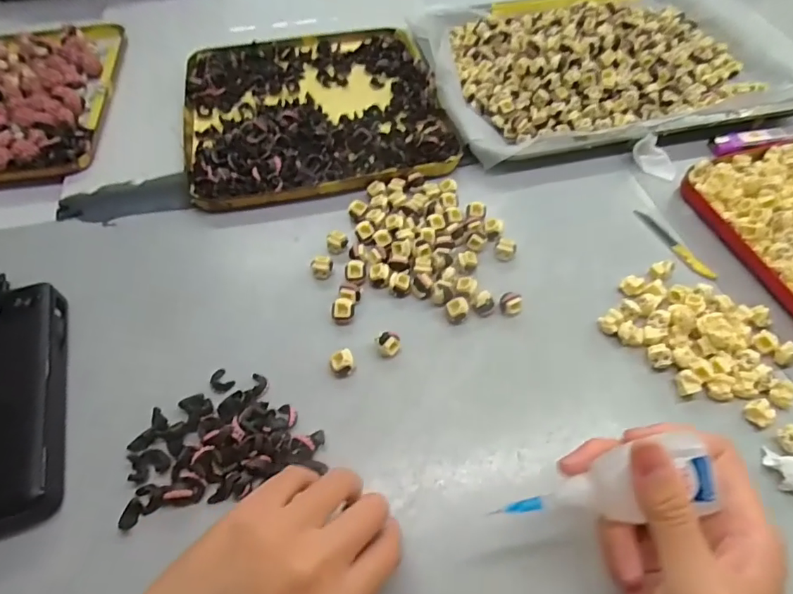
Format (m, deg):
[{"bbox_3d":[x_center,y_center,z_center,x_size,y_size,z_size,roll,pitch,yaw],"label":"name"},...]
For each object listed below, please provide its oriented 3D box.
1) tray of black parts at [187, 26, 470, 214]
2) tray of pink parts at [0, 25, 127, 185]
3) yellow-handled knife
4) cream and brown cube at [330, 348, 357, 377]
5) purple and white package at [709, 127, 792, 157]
[{"bbox_3d":[-0.081,-0.188,0.469,0.238,0.015,0.235,-13,56,-8],"label":"tray of black parts"},{"bbox_3d":[-0.386,-0.194,0.467,0.201,0.022,0.256,-9,56,-5],"label":"tray of pink parts"},{"bbox_3d":[0.221,-0.044,0.387,0.011,0.004,0.082,-22,58,-14],"label":"yellow-handled knife"},{"bbox_3d":[-0.035,0.044,0.318,0.016,0.016,0.013,-17,57,-11],"label":"cream and brown cube"},{"bbox_3d":[0.332,-0.147,0.452,0.074,0.011,0.023,-11,56,-7],"label":"purple and white package"}]

